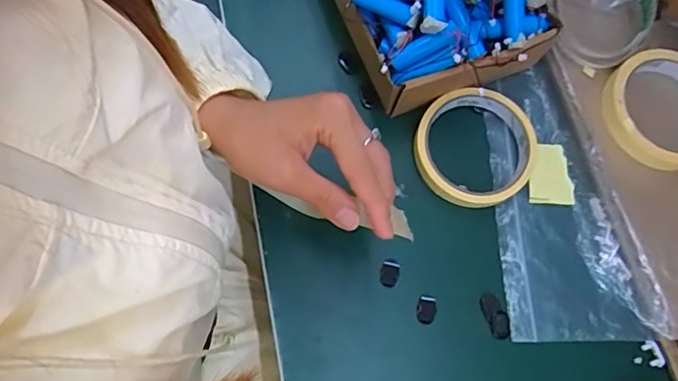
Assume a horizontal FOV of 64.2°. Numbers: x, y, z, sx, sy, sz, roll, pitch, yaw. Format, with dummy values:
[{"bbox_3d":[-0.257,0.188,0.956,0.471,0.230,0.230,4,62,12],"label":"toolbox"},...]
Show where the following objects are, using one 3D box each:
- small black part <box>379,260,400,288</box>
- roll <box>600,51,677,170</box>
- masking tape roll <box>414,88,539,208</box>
[{"bbox_3d":[0.037,0.063,0.404,0.013,0.015,0.020,15,74,2],"label":"small black part"},{"bbox_3d":[0.257,-0.064,0.430,0.094,0.028,0.094,1,74,-2],"label":"roll"},{"bbox_3d":[0.105,-0.033,0.418,0.090,0.025,0.088,1,75,-5],"label":"masking tape roll"}]

